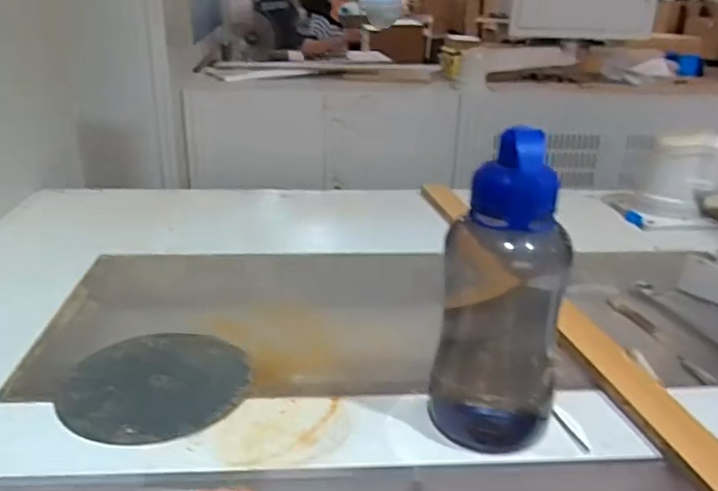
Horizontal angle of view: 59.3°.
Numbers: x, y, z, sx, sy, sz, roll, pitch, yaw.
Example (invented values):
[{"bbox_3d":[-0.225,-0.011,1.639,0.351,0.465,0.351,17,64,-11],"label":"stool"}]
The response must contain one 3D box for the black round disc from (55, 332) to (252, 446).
[{"bbox_3d":[-0.201,0.133,0.625,0.180,0.004,0.170,1,23,-1],"label":"black round disc"}]

